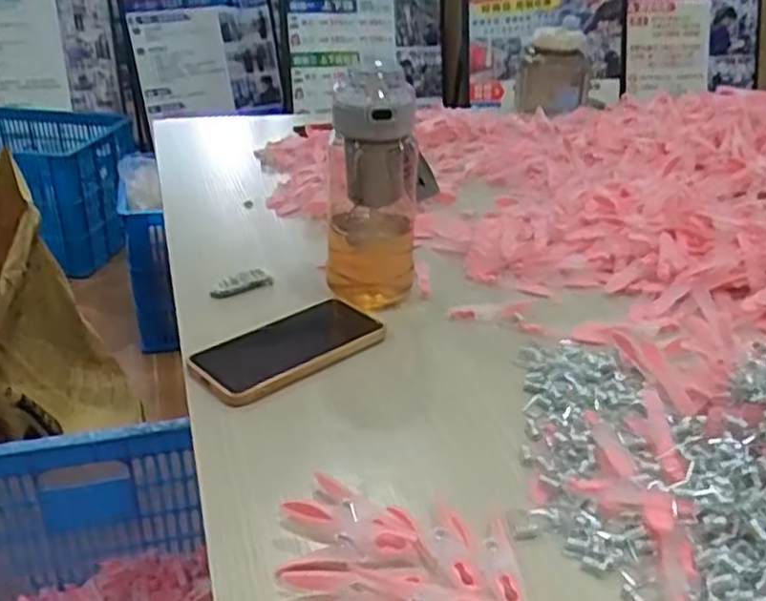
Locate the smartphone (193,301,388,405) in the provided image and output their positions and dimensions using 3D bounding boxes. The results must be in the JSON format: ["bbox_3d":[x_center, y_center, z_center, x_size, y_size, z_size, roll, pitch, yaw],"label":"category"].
[{"bbox_3d":[-0.074,0.040,0.631,0.166,0.017,0.076,-25,38,-36],"label":"smartphone"}]

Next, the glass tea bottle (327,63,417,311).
[{"bbox_3d":[-0.007,-0.105,0.685,0.088,0.197,0.076,0,30,1],"label":"glass tea bottle"}]

